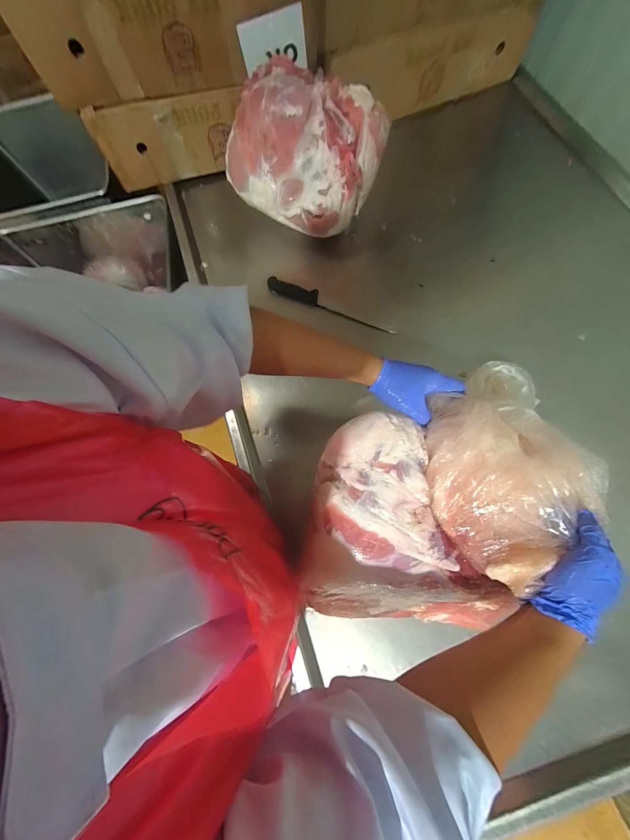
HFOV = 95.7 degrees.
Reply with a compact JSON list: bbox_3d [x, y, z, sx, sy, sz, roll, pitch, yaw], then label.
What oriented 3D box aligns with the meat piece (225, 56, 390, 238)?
[{"bbox_3d":[-0.025,-0.620,0.666,0.312,0.171,0.265,31,77,10],"label":"meat piece"}]

